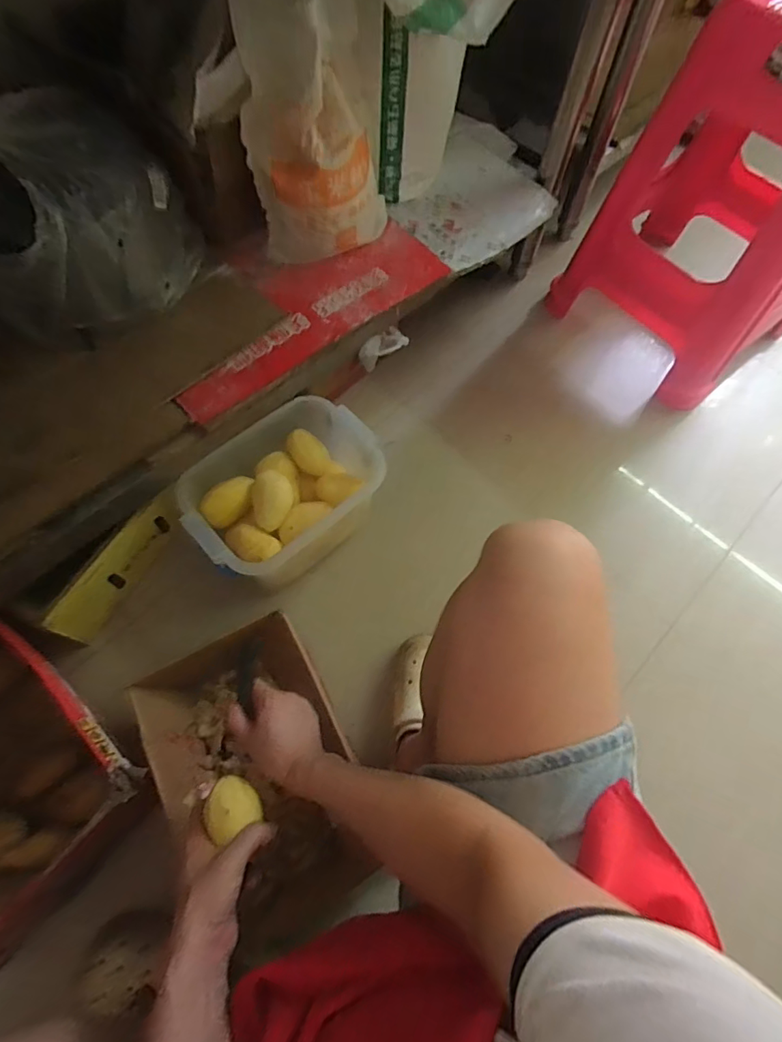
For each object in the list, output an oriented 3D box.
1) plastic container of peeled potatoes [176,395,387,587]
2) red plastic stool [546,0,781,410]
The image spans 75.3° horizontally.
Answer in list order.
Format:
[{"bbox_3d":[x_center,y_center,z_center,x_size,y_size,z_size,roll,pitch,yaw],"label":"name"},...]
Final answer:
[{"bbox_3d":[-0.156,-0.040,0.764,0.190,0.124,0.282,41,71,15],"label":"plastic container of peeled potatoes"},{"bbox_3d":[0.588,-0.541,0.860,0.331,0.481,0.372,-37,72,-16],"label":"red plastic stool"}]

